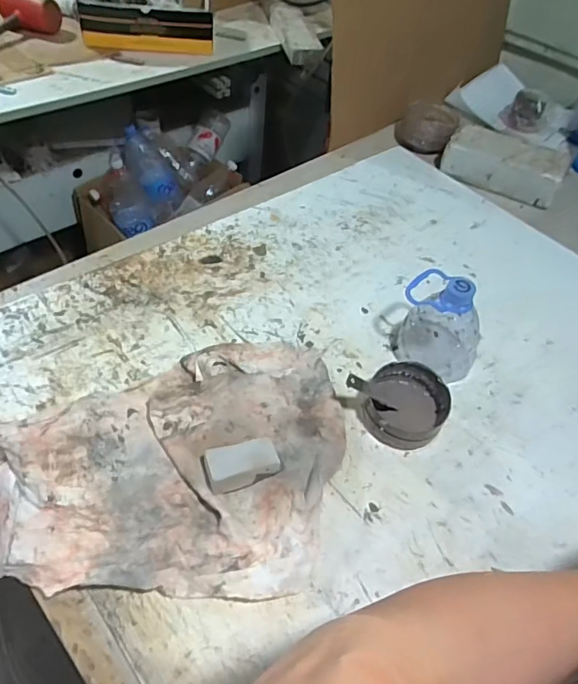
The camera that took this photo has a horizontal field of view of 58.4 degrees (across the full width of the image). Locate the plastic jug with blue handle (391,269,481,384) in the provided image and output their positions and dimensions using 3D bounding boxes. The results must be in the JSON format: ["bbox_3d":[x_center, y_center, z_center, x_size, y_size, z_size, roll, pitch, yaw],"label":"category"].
[{"bbox_3d":[0.190,-0.032,0.621,0.106,0.122,0.088,26,51,15],"label":"plastic jug with blue handle"}]

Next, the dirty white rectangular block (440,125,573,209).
[{"bbox_3d":[0.392,-0.329,0.935,0.199,0.055,0.119,30,53,18],"label":"dirty white rectangular block"}]

